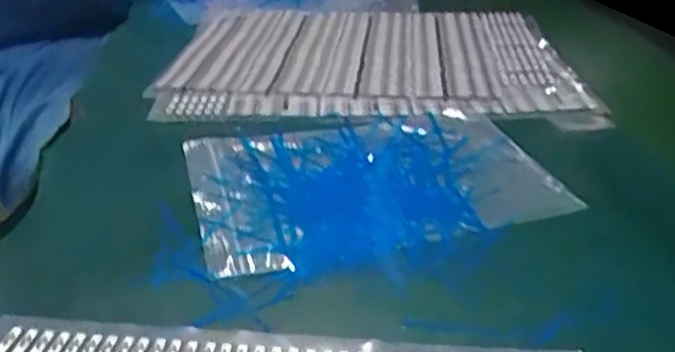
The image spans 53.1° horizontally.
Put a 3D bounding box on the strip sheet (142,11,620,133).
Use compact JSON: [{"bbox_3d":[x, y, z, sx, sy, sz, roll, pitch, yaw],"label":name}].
[{"bbox_3d":[0.027,-0.100,0.558,0.312,0.010,0.265,0,28,2],"label":"strip sheet"}]

